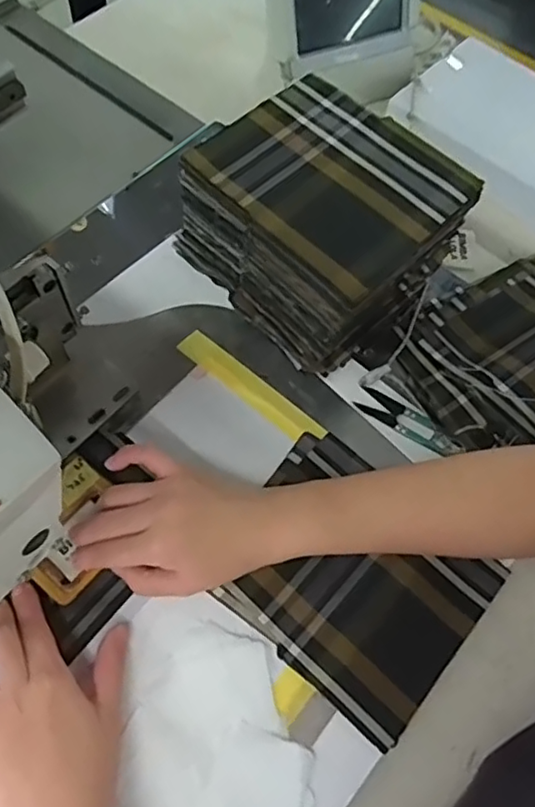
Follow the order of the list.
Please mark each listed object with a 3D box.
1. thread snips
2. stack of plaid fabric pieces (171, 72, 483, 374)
[{"bbox_3d":[0.113,0.015,0.483,0.088,0.005,0.023,33,66,12],"label":"thread snips"},{"bbox_3d":[0.039,-0.141,0.492,0.149,0.124,0.176,-41,73,-20],"label":"stack of plaid fabric pieces"}]

